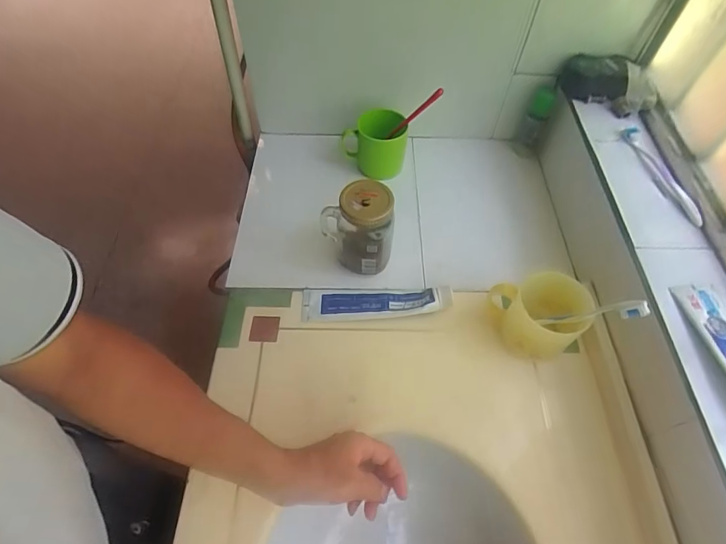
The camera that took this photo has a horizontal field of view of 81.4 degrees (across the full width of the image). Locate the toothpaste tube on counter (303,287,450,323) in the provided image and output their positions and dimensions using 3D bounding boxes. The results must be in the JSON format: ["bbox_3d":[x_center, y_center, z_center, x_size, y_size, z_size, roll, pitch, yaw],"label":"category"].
[{"bbox_3d":[0.020,0.043,0.618,0.217,0.021,0.052,-4,53,3],"label":"toothpaste tube on counter"}]

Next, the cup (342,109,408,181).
[{"bbox_3d":[0.020,-0.234,0.761,0.109,0.086,0.095,4,57,1],"label":"cup"}]

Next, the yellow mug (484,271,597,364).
[{"bbox_3d":[0.222,0.057,0.555,0.113,0.103,0.081,26,60,14],"label":"yellow mug"}]

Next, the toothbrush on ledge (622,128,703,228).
[{"bbox_3d":[0.418,-0.137,0.583,0.024,0.012,0.180,-9,58,-7],"label":"toothbrush on ledge"}]

